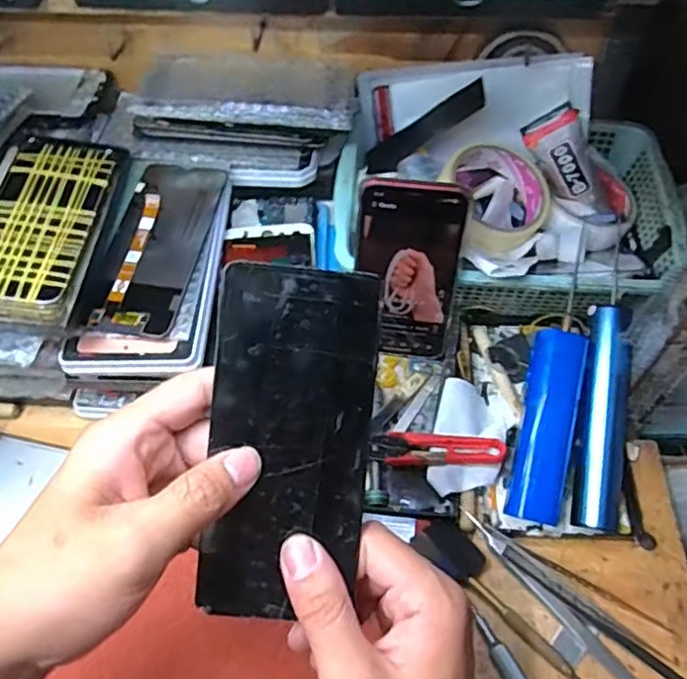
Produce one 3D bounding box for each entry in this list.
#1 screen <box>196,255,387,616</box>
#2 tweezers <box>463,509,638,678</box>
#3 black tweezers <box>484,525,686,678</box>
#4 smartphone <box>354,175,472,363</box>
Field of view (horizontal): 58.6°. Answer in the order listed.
[{"bbox_3d":[-0.024,0.047,0.276,0.070,0.004,0.155,5,92,-3],"label":"screen"},{"bbox_3d":[0.137,0.174,0.399,0.013,0.011,0.152,-37,63,-20],"label":"tweezers"},{"bbox_3d":[0.154,0.171,0.392,0.139,0.009,0.013,32,63,20],"label":"black tweezers"},{"bbox_3d":[0.048,-0.046,0.454,0.074,0.150,0.008,7,40,3],"label":"smartphone"}]

